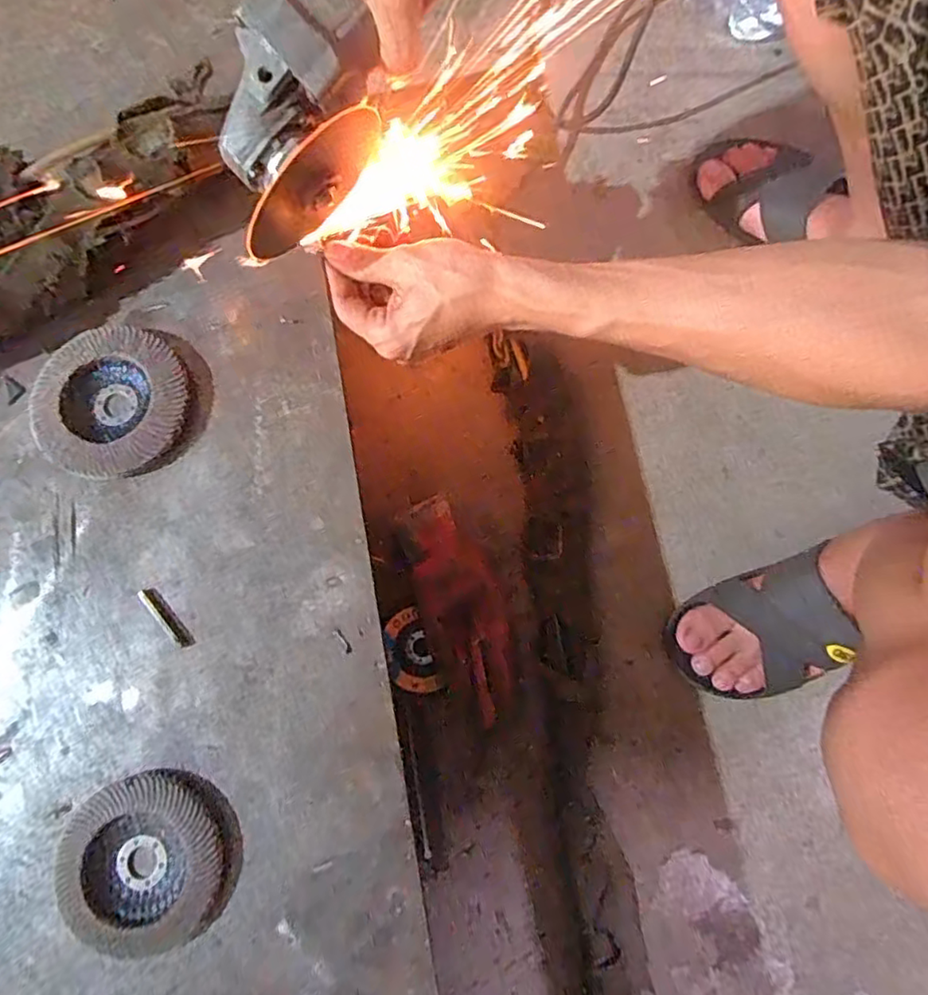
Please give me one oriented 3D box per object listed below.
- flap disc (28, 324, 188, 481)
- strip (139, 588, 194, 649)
[{"bbox_3d":[-0.223,-0.059,0.391,0.093,0.013,0.097,0,79,1],"label":"flap disc"},{"bbox_3d":[-0.179,0.072,0.373,0.010,0.004,0.045,-42,81,-7],"label":"strip"}]

